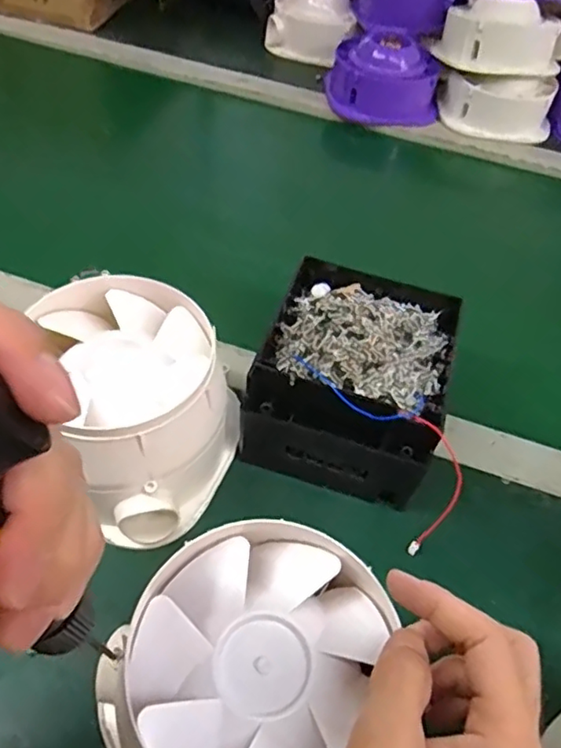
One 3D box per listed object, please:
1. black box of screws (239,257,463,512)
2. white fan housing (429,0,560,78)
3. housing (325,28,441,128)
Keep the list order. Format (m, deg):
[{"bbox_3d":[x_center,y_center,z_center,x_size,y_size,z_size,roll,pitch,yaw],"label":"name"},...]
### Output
[{"bbox_3d":[0.051,-0.002,0.410,0.117,0.065,0.148,17,51,7],"label":"black box of screws"},{"bbox_3d":[0.258,-0.393,0.695,0.146,0.059,0.094,20,51,10],"label":"white fan housing"},{"bbox_3d":[0.130,-0.372,0.739,0.140,0.071,0.115,10,50,2],"label":"housing"}]

